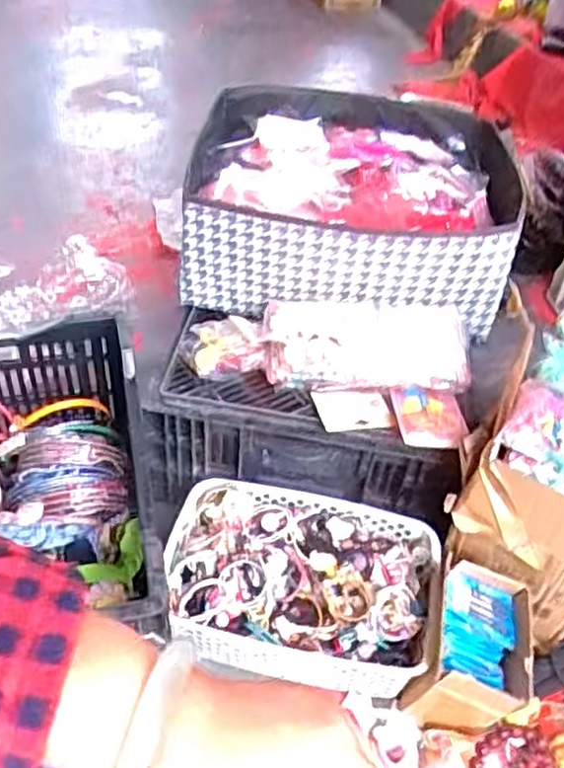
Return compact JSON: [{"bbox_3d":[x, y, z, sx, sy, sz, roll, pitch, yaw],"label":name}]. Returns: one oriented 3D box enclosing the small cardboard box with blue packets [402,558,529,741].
[{"bbox_3d":[0.199,0.274,0.731,0.106,0.096,0.140,16,45,11],"label":"small cardboard box with blue packets"}]

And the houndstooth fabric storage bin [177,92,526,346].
[{"bbox_3d":[0.091,-0.245,0.949,0.403,0.147,0.370,7,44,1],"label":"houndstooth fabric storage bin"}]

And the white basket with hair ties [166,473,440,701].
[{"bbox_3d":[0.024,0.221,0.787,0.290,0.091,0.216,7,44,1],"label":"white basket with hair ties"}]

